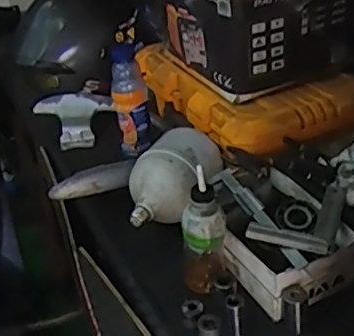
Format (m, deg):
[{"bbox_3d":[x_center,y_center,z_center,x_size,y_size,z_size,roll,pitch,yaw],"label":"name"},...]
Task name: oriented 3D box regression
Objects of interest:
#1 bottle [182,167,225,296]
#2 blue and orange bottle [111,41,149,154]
[{"bbox_3d":[0.032,0.089,0.755,0.057,0.164,0.044,14,38,31],"label":"bottle"},{"bbox_3d":[-0.086,-0.123,1.053,0.062,0.196,0.052,-9,32,-1],"label":"blue and orange bottle"}]

